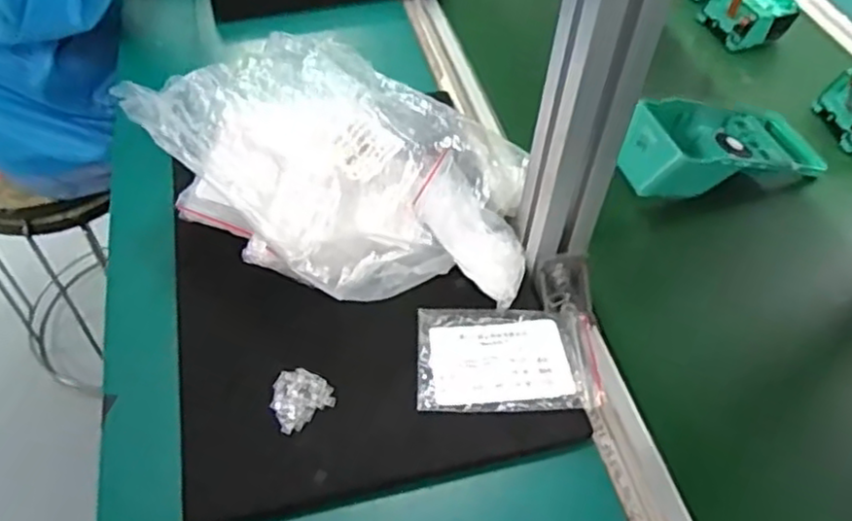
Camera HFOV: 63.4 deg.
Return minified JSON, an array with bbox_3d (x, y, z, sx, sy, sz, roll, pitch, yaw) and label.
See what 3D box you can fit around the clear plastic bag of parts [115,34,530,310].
[{"bbox_3d":[-0.052,-0.075,0.532,0.303,0.080,0.226,32,55,22],"label":"clear plastic bag of parts"}]

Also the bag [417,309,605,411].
[{"bbox_3d":[0.056,0.066,0.464,0.121,0.008,0.076,0,50,0],"label":"bag"}]

